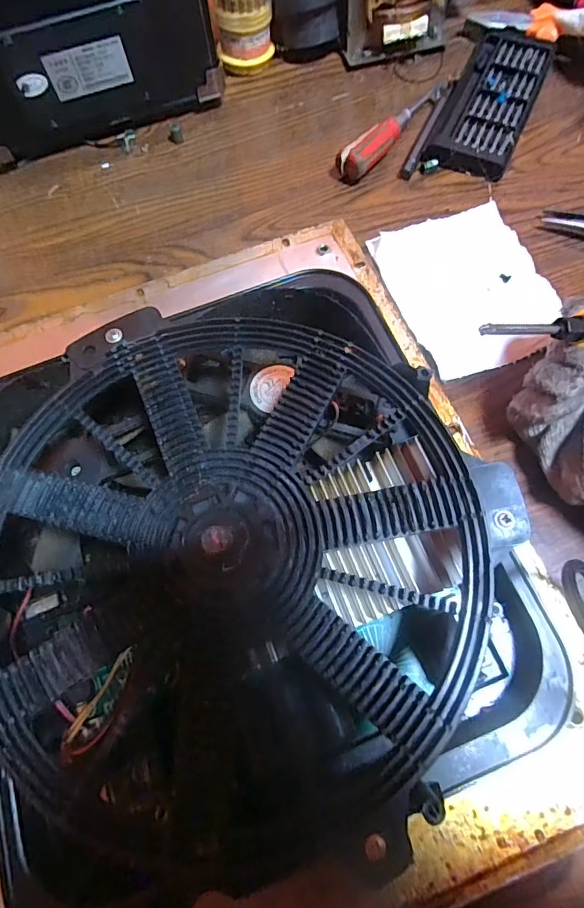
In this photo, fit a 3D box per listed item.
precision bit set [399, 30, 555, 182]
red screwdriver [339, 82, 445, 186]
[{"bbox_3d":[0.159,-0.289,0.382,0.075,0.016,0.173,24,73,9],"label":"precision bit set"},{"bbox_3d":[0.085,-0.268,0.374,0.022,0.025,0.131,40,77,13],"label":"red screwdriver"}]

